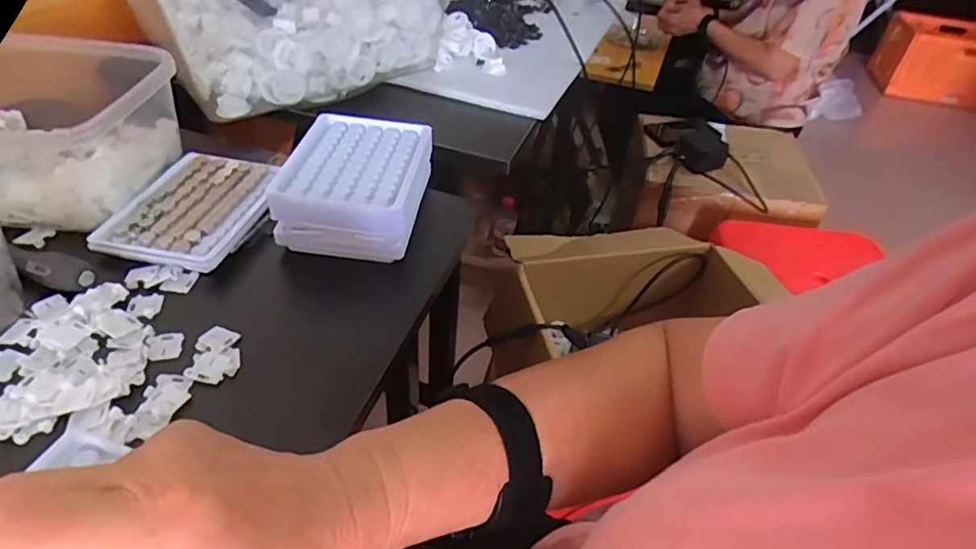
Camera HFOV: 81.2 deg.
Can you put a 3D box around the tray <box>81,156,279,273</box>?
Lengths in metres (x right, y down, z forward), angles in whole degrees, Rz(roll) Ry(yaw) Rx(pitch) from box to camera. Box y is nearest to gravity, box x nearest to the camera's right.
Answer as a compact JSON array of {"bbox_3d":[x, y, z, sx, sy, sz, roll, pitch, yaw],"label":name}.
[{"bbox_3d":[-0.226,-0.054,0.451,0.096,0.016,0.130,13,41,8],"label":"tray"}]

